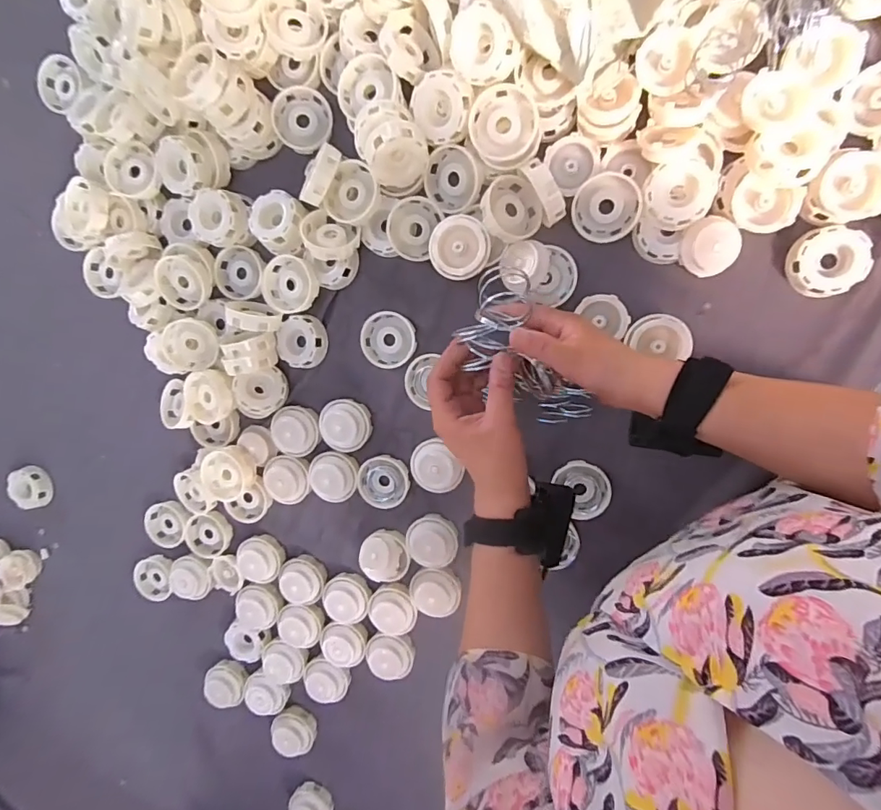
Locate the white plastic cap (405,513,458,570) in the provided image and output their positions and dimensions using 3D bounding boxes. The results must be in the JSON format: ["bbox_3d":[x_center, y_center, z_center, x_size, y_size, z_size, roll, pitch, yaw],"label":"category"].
[{"bbox_3d":[-0.010,0.159,0.563,0.060,0.023,0.055,1,94,8],"label":"white plastic cap"}]

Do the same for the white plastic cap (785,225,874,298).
[{"bbox_3d":[0.348,-0.129,0.431,0.057,0.019,0.060,1,94,8],"label":"white plastic cap"}]

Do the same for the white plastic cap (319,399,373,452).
[{"bbox_3d":[-0.114,0.024,0.564,0.059,0.024,0.060,5,95,7],"label":"white plastic cap"}]

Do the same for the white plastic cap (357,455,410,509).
[{"bbox_3d":[-0.067,0.092,0.573,0.061,0.015,0.062,1,94,8],"label":"white plastic cap"}]

